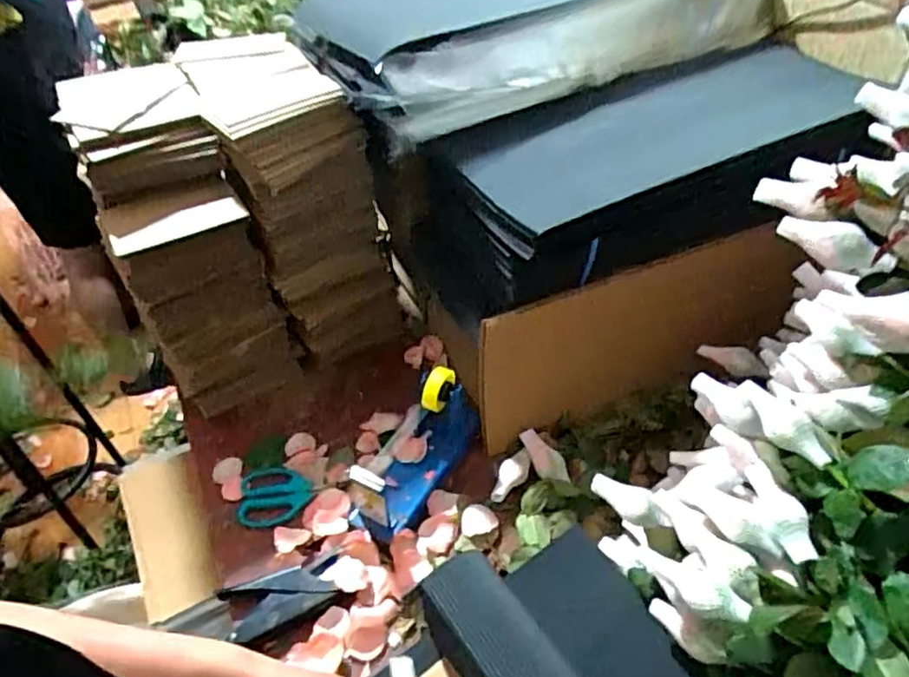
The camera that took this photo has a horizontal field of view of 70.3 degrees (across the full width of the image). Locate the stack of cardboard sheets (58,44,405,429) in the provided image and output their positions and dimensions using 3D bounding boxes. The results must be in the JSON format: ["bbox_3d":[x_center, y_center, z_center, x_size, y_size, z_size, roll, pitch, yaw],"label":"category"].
[{"bbox_3d":[-0.283,-0.157,0.854,0.309,0.341,0.278,-25,50,-22],"label":"stack of cardboard sheets"}]

